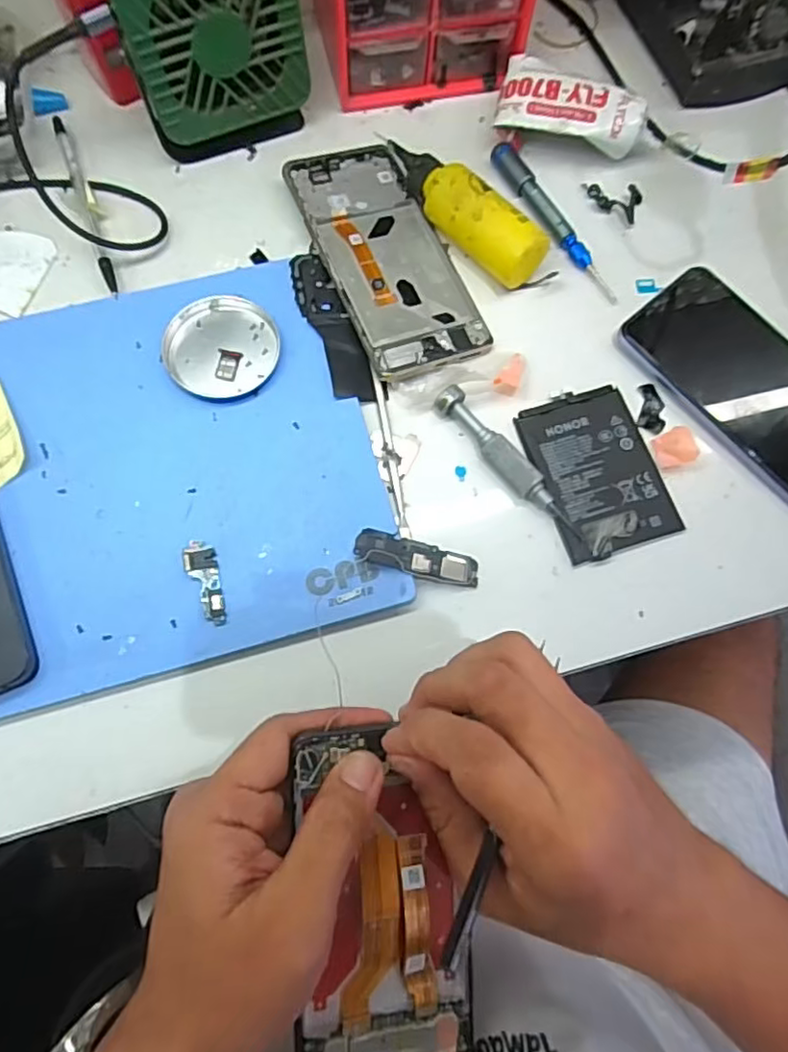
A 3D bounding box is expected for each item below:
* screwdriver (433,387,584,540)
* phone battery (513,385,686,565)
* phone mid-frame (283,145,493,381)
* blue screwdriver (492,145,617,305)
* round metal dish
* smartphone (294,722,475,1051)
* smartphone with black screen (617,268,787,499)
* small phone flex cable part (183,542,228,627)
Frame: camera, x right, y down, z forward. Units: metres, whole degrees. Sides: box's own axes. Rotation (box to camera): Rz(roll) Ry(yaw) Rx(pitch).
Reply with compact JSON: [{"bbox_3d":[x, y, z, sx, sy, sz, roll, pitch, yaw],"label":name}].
[{"bbox_3d":[0.063,-0.034,0.348,0.018,0.014,0.108,-38,78,-12],"label":"screwdriver"},{"bbox_3d":[0.114,-0.032,0.354,0.068,0.006,0.094,-17,74,-6],"label":"phone battery"},{"bbox_3d":[-0.005,-0.167,0.386,0.075,0.014,0.163,-21,75,-8],"label":"phone mid-frame"},{"bbox_3d":[0.101,-0.192,0.399,0.015,0.010,0.126,-30,76,-10],"label":"blue screwdriver"},{"bbox_3d":[-0.098,-0.104,0.362,0.062,0.005,0.064,0,73,-1],"label":"round metal dish"},{"bbox_3d":[-0.005,0.161,0.260,0.073,0.011,0.155,-2,88,-20],"label":"smartphone"},{"bbox_3d":[0.214,-0.079,0.367,0.074,0.012,0.164,-41,78,-12],"label":"smartphone with black screen"},{"bbox_3d":[-0.096,0.029,0.321,0.017,0.005,0.044,-13,74,-5],"label":"small phone flex cable part"}]

